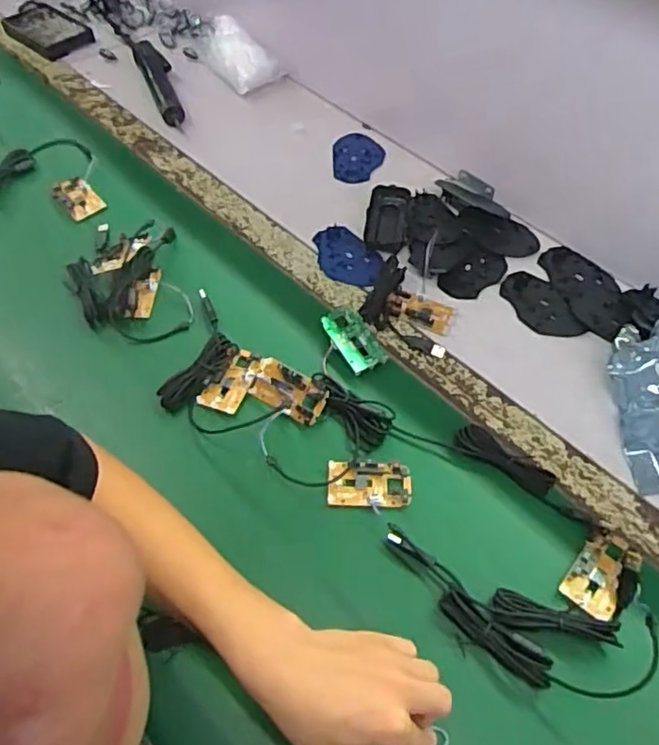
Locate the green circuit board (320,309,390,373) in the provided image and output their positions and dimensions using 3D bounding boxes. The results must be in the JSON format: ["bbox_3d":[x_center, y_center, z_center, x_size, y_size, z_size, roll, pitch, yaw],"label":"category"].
[{"bbox_3d":[0.026,-0.036,0.664,0.045,0.016,0.076,-27,62,-17],"label":"green circuit board"}]

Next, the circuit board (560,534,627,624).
[{"bbox_3d":[0.234,0.171,0.529,0.043,0.009,0.079,33,63,18],"label":"circuit board"}]

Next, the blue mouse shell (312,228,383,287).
[{"bbox_3d":[0.020,-0.143,0.765,0.065,0.008,0.104,-30,63,-19],"label":"blue mouse shell"}]

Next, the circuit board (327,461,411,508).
[{"bbox_3d":[0.037,0.106,0.577,0.078,0.015,0.043,2,58,-1],"label":"circuit board"}]

